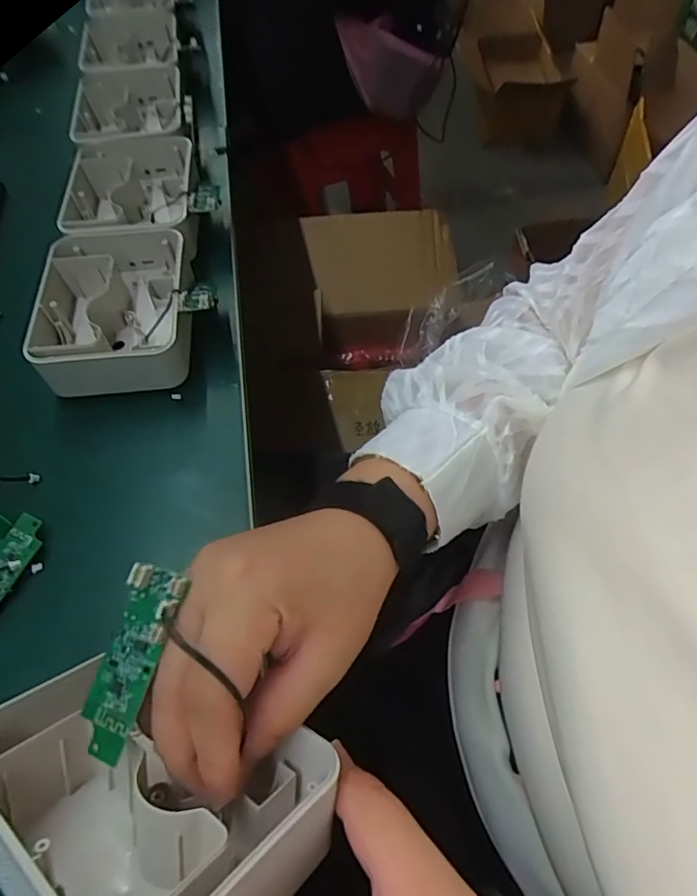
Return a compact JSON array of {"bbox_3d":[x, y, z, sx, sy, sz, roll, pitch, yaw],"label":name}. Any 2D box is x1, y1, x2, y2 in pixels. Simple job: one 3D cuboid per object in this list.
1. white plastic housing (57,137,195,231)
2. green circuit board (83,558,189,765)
[{"bbox_3d":[-0.177,-0.206,0.454,0.100,0.044,0.131,-10,59,-2],"label":"white plastic housing"},{"bbox_3d":[-0.083,0.080,0.205,0.023,0.008,0.069,13,78,11],"label":"green circuit board"}]

